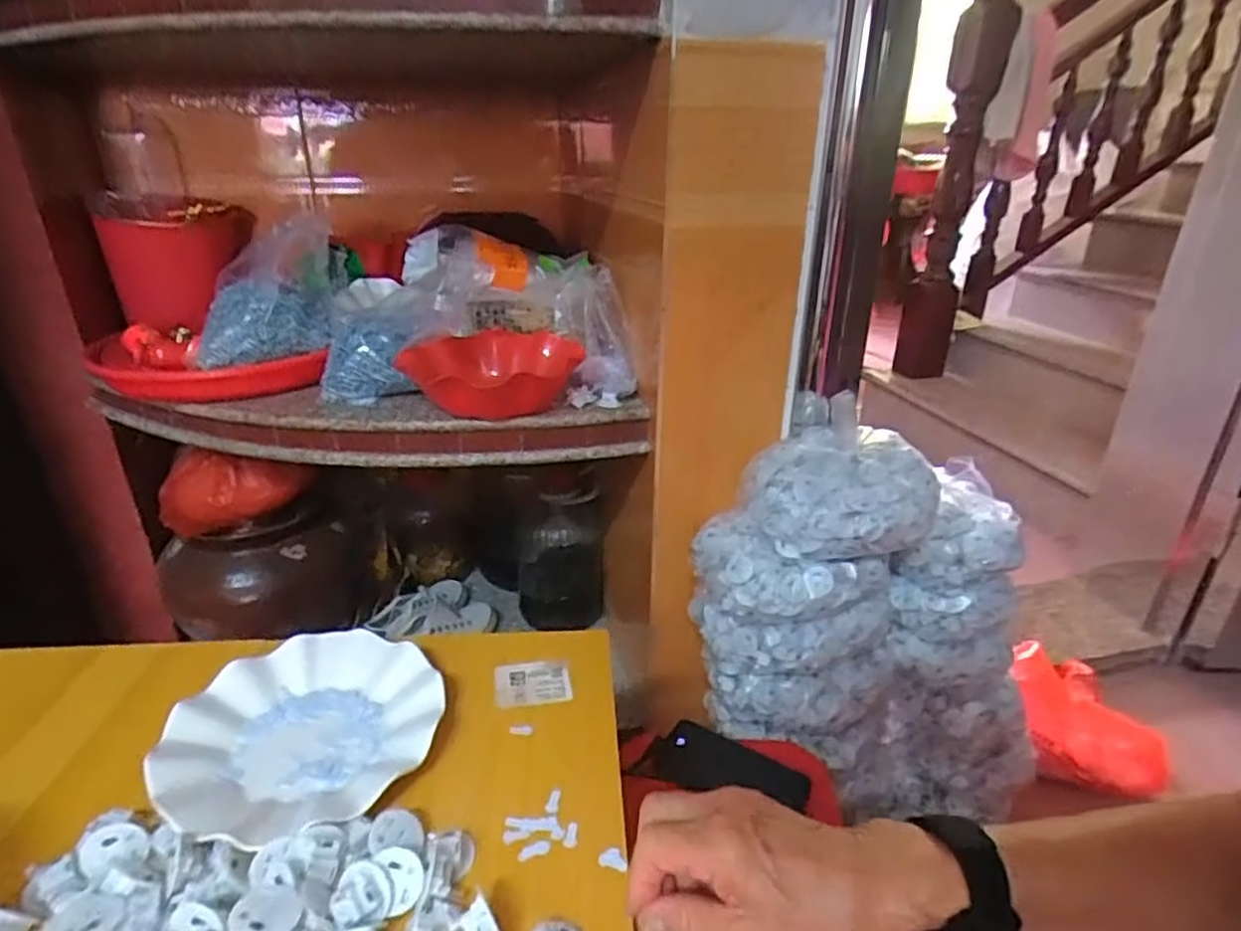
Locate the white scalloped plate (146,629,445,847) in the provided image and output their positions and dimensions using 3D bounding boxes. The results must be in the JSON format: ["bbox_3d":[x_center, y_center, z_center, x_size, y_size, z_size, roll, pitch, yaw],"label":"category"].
[{"bbox_3d":[-0.224,0.187,0.487,0.176,0.023,0.175,1,25,0],"label":"white scalloped plate"}]

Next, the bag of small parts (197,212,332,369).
[{"bbox_3d":[-0.477,-0.236,0.917,0.175,0.160,0.127,-10,27,-22],"label":"bag of small parts"}]

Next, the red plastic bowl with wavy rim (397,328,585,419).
[{"bbox_3d":[-0.170,-0.122,0.898,0.209,0.060,0.211,2,25,3],"label":"red plastic bowl with wavy rim"}]

